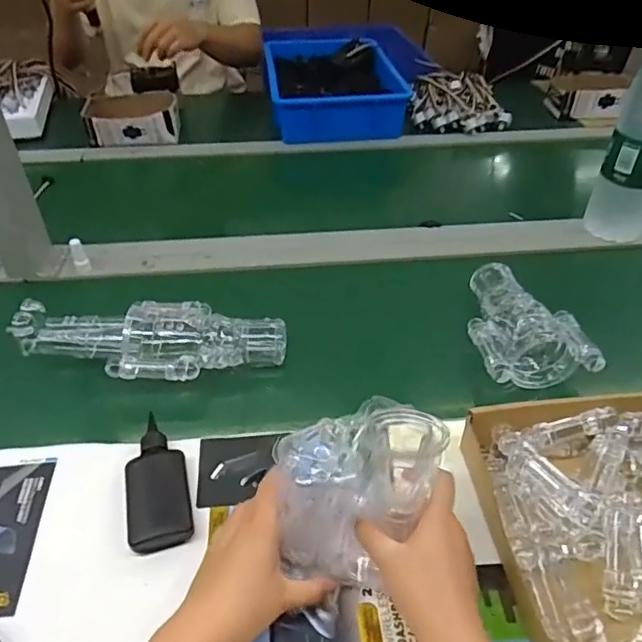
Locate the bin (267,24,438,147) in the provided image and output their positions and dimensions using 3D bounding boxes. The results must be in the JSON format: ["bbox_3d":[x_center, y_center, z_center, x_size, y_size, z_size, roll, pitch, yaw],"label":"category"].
[{"bbox_3d":[0.020,-0.529,1.256,0.270,0.089,0.418,-5,43,-5],"label":"bin"}]

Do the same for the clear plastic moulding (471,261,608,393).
[{"bbox_3d":[0.246,-0.005,0.679,0.127,0.057,0.182,0,42,0],"label":"clear plastic moulding"}]

